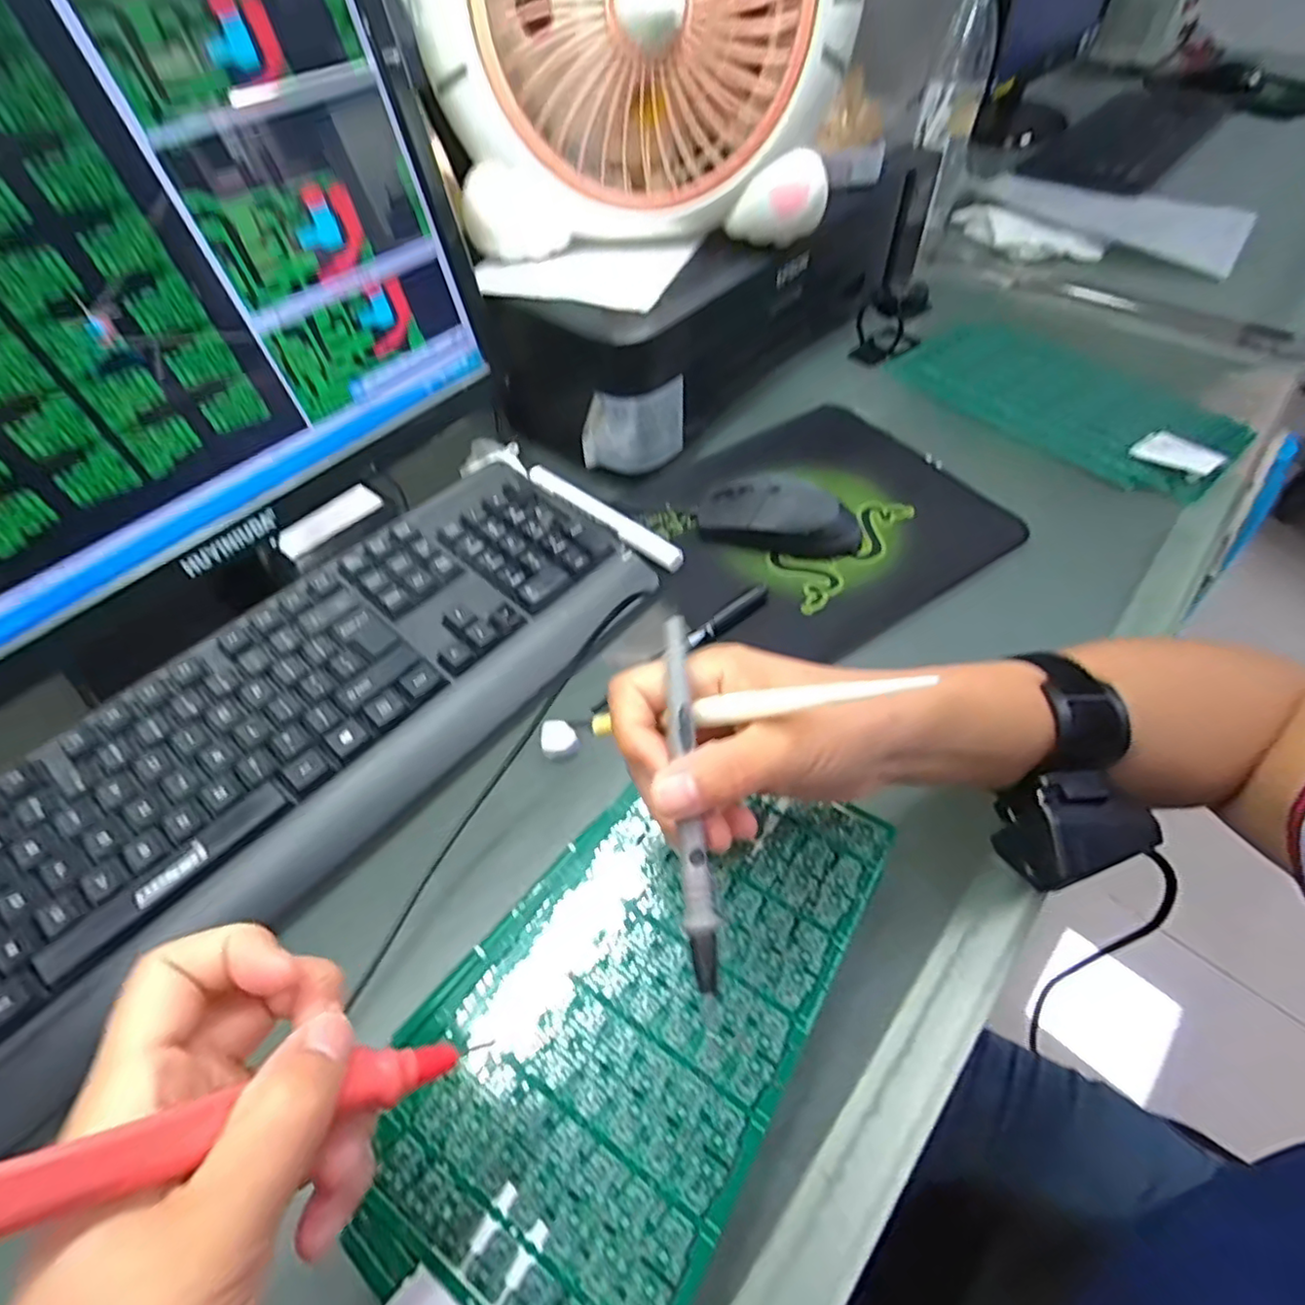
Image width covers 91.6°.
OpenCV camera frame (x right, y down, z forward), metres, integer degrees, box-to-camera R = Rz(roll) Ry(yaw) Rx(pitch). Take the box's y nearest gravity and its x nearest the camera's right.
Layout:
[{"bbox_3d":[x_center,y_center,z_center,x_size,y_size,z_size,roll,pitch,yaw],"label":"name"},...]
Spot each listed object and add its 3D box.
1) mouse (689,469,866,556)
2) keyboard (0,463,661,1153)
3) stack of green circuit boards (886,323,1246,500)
[{"bbox_3d":[0.087,-0.095,0.443,0.113,0.037,0.049,17,56,15],"label":"mouse"},{"bbox_3d":[-0.192,0.039,0.351,0.157,0.039,0.435,34,62,25],"label":"keyboard"},{"bbox_3d":[0.342,-0.214,0.530,0.112,0.017,0.256,-32,58,-20],"label":"stack of green circuit boards"}]

